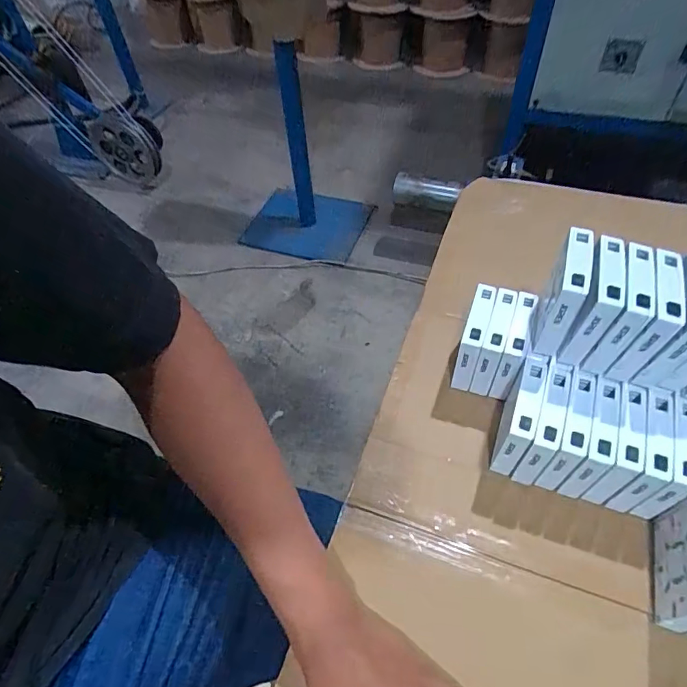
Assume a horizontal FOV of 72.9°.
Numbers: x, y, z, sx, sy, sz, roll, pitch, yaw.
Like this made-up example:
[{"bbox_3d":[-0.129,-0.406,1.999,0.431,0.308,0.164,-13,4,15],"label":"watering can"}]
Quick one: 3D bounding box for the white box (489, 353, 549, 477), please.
[{"bbox_3d":[0.170,0.071,0.460,0.028,0.087,0.094,17,56,17],"label":"white box"}]

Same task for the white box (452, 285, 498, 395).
[{"bbox_3d":[0.144,-0.006,0.514,0.022,0.085,0.084,16,56,16],"label":"white box"}]

